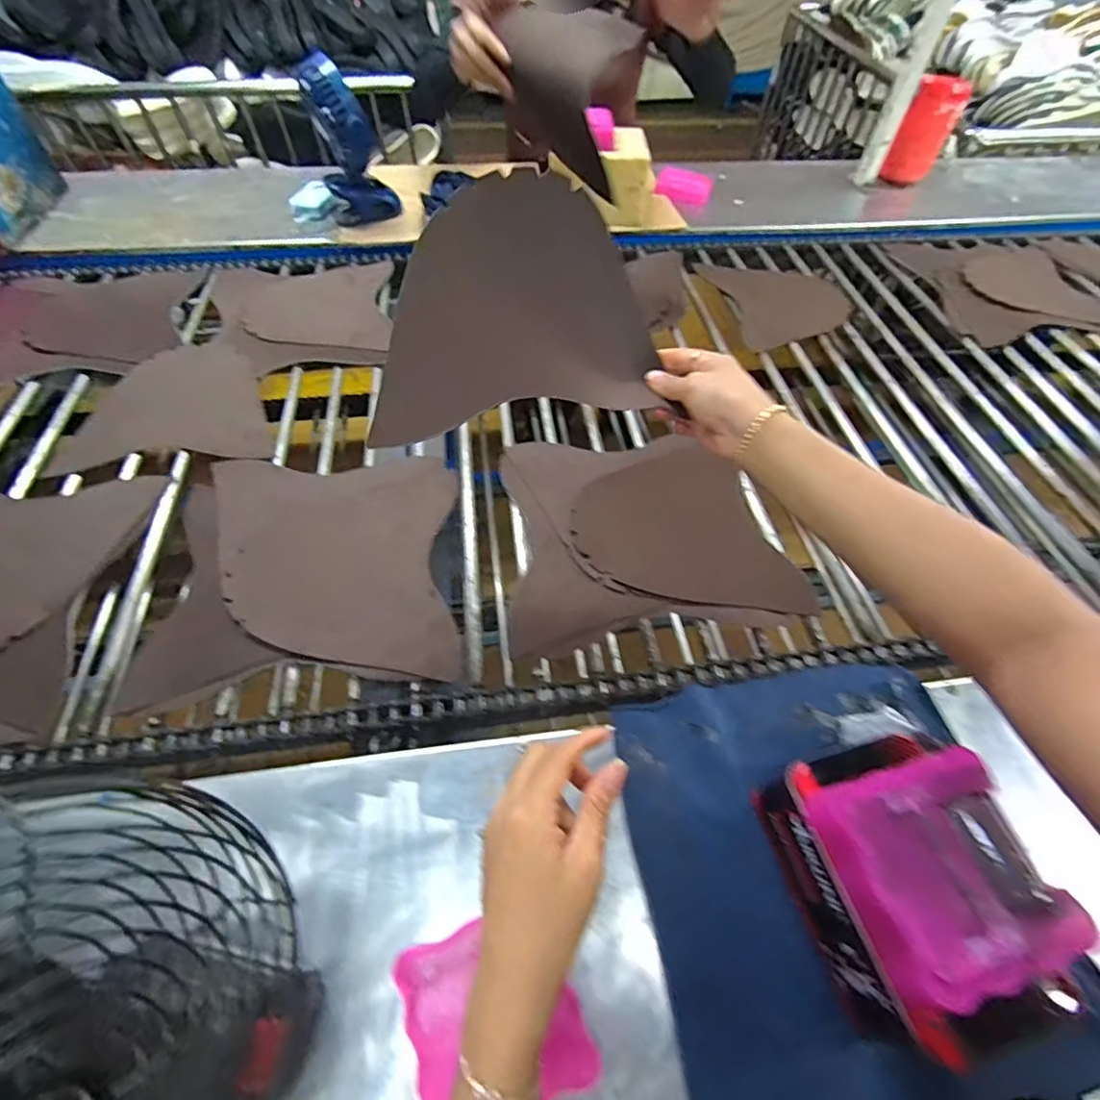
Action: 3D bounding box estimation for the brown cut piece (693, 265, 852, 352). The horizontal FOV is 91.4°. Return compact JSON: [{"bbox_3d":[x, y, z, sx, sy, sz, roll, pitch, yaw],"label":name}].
[{"bbox_3d":[0.389,-0.442,0.916,0.206,0.016,0.233,-15,57,-12],"label":"brown cut piece"}]

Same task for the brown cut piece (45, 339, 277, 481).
[{"bbox_3d":[-0.486,-0.198,0.714,0.243,0.007,0.225,-7,57,-4],"label":"brown cut piece"}]

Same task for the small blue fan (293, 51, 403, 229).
[{"bbox_3d":[-0.327,-0.668,0.902,0.117,0.224,0.074,-9,56,-11],"label":"small blue fan"}]

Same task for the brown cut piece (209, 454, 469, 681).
[{"bbox_3d":[-0.236,0.005,0.578,0.263,0.016,0.296,-6,56,-6],"label":"brown cut piece"}]

